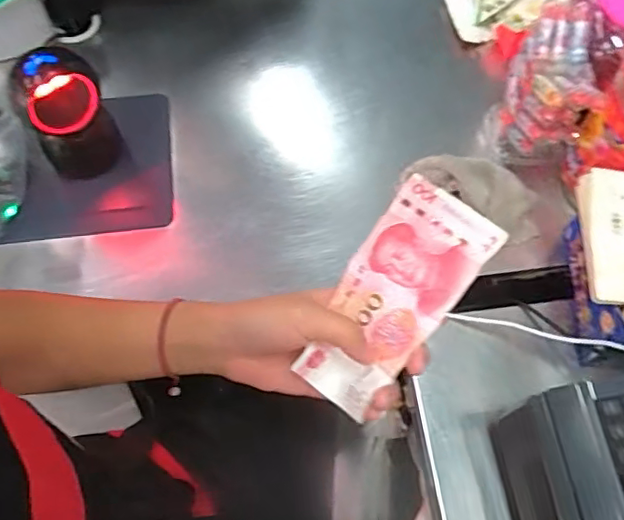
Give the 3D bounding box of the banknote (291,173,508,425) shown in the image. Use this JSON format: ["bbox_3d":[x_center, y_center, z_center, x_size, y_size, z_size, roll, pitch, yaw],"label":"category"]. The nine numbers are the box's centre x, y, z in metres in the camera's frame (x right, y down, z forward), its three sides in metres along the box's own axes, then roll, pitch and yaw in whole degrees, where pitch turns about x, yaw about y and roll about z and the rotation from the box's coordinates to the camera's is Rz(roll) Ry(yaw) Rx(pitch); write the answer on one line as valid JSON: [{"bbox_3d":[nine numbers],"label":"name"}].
[{"bbox_3d":[0.054,0.025,0.375,0.068,0.027,0.146,34,90,13],"label":"banknote"}]

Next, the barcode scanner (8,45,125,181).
[{"bbox_3d":[-0.276,-0.162,0.659,0.088,0.148,0.072,-29,70,-14],"label":"barcode scanner"}]

